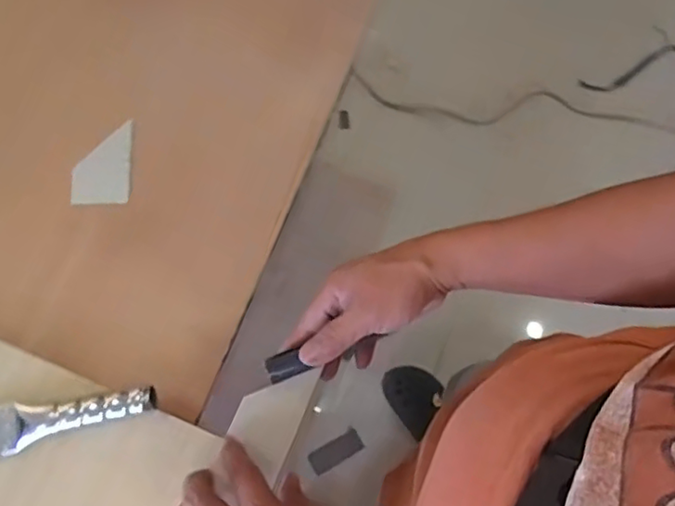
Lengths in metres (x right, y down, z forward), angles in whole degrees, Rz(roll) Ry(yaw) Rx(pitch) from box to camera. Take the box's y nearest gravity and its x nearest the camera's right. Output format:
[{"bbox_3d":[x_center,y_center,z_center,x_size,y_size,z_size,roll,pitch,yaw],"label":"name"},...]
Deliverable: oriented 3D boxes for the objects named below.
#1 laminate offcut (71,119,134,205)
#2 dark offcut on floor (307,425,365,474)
[{"bbox_3d":[-0.211,-0.081,0.559,0.047,0.007,0.076,1,71,-8],"label":"laminate offcut"},{"bbox_3d":[-0.003,0.395,1.242,0.110,0.009,0.048,-33,79,-12],"label":"dark offcut on floor"}]

